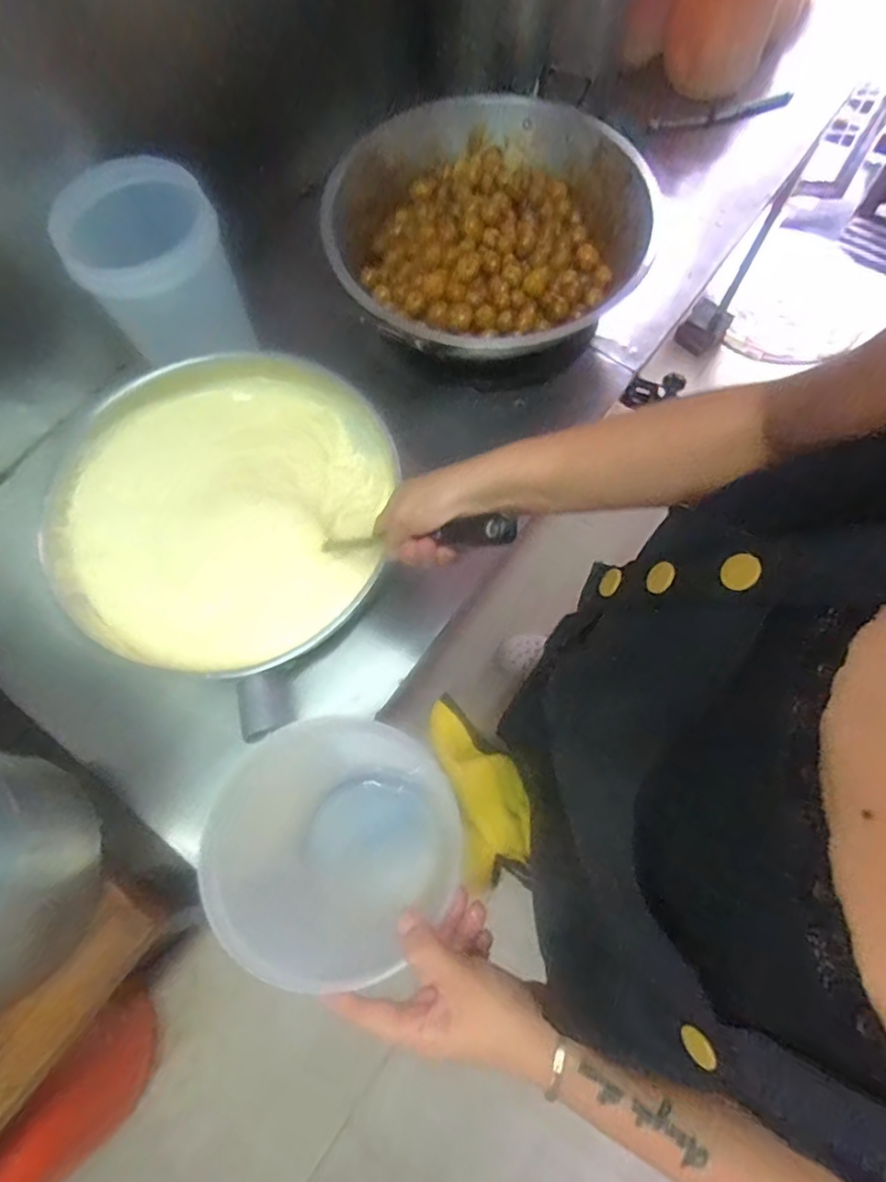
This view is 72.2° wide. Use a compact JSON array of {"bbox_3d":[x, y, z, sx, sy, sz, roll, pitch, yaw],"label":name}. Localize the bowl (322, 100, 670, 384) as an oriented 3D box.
[{"bbox_3d":[0.046,-0.452,0.808,0.378,0.135,0.419,37,75,13],"label":"bowl"}]

